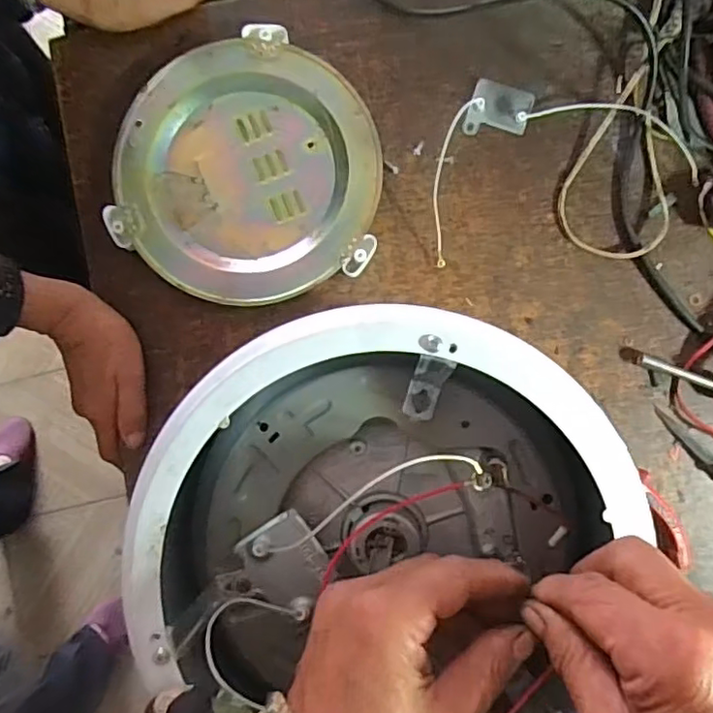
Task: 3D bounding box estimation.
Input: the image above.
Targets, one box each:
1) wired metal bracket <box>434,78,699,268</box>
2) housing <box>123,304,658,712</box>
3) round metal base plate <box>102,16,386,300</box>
[{"bbox_3d":[0.144,-0.164,0.466,0.207,0.022,0.125,-20,88,3],"label":"wired metal bracket"},{"bbox_3d":[0.014,0.088,0.317,0.214,0.081,0.204,24,90,4],"label":"housing"},{"bbox_3d":[-0.083,-0.146,0.467,0.194,0.016,0.201,4,89,4],"label":"round metal base plate"}]

